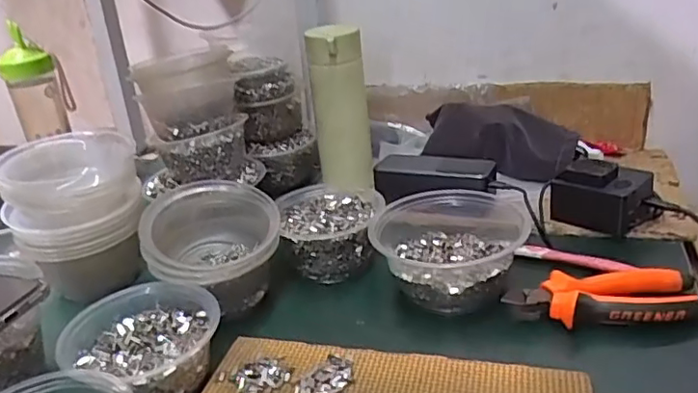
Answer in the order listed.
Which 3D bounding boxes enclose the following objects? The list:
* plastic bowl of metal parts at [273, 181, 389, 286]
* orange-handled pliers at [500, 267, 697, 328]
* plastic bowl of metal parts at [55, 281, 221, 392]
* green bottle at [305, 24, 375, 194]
[{"bbox_3d":[-0.015,0.035,0.586,0.101,0.062,0.098,-5,25,2],"label":"plastic bowl of metal parts"},{"bbox_3d":[0.205,0.080,0.473,0.147,0.017,0.055,-4,25,4],"label":"orange-handled pliers"},{"bbox_3d":[-0.161,0.114,0.454,0.118,0.051,0.104,8,28,28],"label":"plastic bowl of metal parts"},{"bbox_3d":[-0.009,-0.099,0.686,0.064,0.180,0.071,-5,25,2],"label":"green bottle"}]

